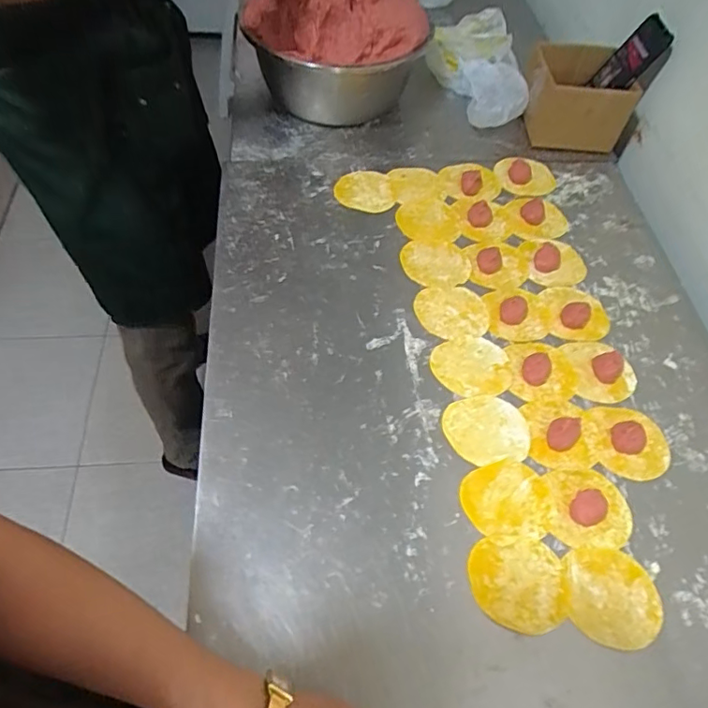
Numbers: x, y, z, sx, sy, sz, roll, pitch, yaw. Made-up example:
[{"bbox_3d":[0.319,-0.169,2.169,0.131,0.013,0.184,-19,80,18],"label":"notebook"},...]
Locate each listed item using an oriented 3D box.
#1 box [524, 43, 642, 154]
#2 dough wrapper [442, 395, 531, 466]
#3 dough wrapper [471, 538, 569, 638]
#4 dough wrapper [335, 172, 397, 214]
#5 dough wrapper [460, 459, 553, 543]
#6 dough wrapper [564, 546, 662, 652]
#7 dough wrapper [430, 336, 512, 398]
[{"bbox_3d":[0.344,-0.401,0.852,0.148,0.093,0.131,3,57,-2],"label":"box"},{"bbox_3d":[0.141,0.080,0.578,0.089,0.004,0.076,-6,58,-7],"label":"dough wrapper"},{"bbox_3d":[0.149,0.207,0.494,0.085,0.004,0.080,2,57,-3],"label":"dough wrapper"},{"bbox_3d":[0.014,-0.230,0.769,0.080,0.011,0.069,-9,59,-9],"label":"dough wrapper"},{"bbox_3d":[0.151,0.145,0.534,0.085,0.004,0.078,2,57,-3],"label":"dough wrapper"},{"bbox_3d":[0.234,0.218,0.490,0.079,0.004,0.082,2,57,-3],"label":"dough wrapper"},{"bbox_3d":[0.134,0.014,0.622,0.089,0.004,0.077,-7,58,-8],"label":"dough wrapper"}]

